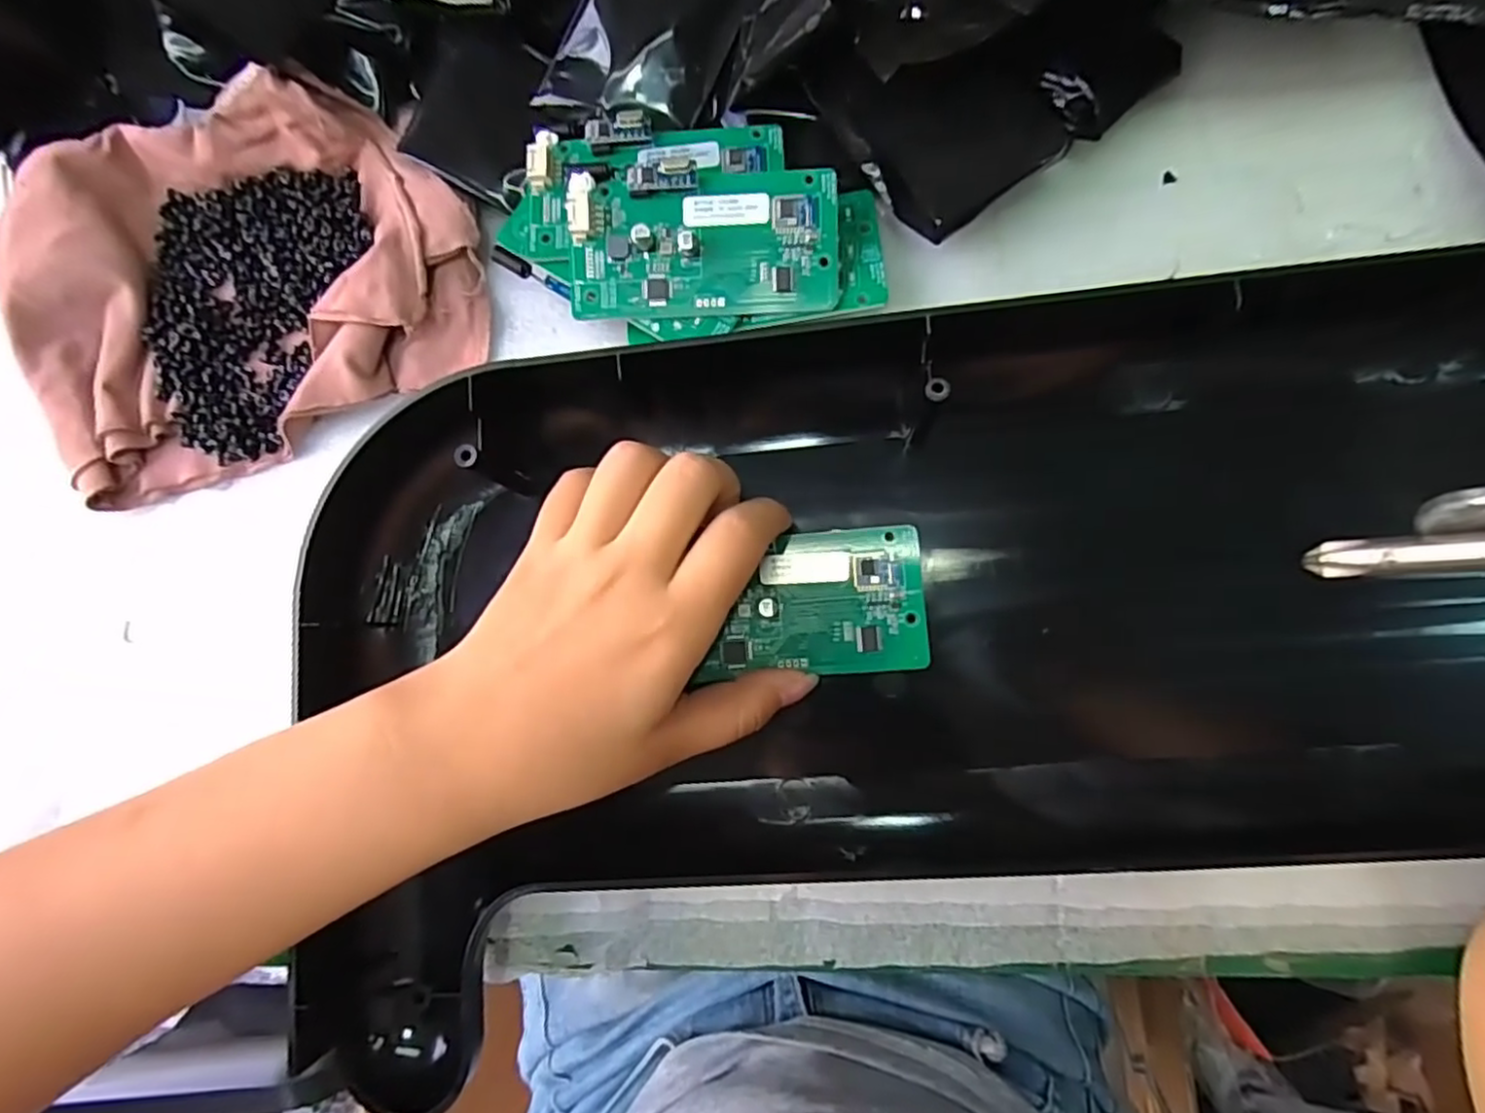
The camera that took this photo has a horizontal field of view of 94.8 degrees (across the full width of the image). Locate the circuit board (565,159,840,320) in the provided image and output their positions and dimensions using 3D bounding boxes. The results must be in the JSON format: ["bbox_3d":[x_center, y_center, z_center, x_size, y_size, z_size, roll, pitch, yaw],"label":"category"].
[{"bbox_3d":[-0.014,-0.110,0.236,0.092,0.014,0.048,-1,88,9],"label":"circuit board"}]

